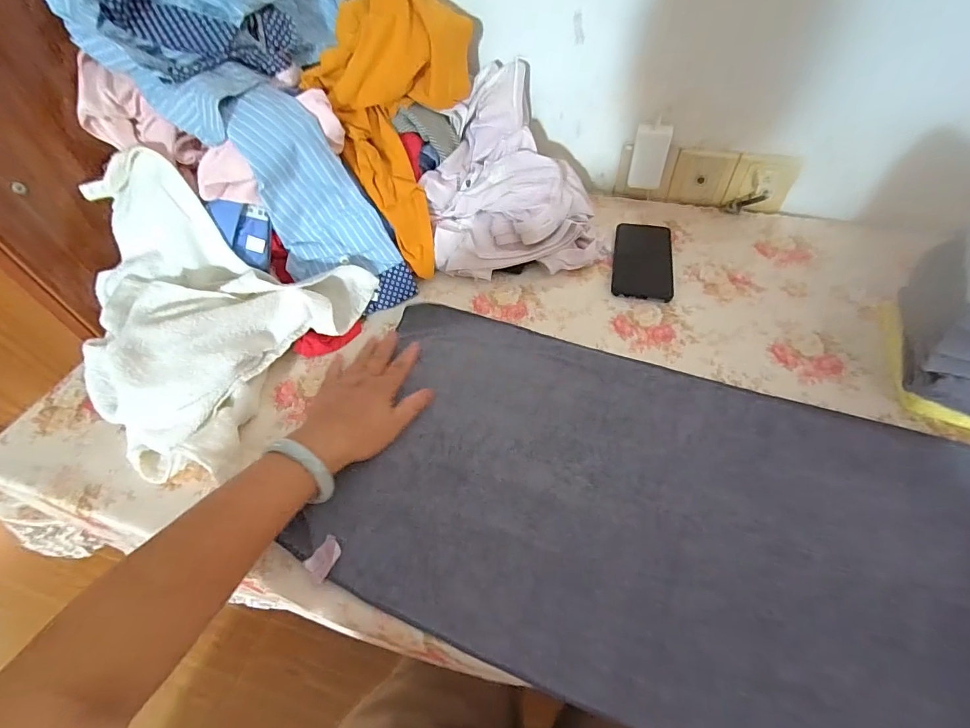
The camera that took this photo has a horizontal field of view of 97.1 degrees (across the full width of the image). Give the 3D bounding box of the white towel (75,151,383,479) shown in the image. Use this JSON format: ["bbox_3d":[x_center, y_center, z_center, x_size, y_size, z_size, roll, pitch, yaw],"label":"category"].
[{"bbox_3d":[-0.340,-0.049,0.470,0.336,0.079,0.298,23,64,-6],"label":"white towel"}]

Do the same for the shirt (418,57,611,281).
[{"bbox_3d":[0.044,-0.274,0.618,0.243,0.167,0.259,-1,51,2],"label":"shirt"}]

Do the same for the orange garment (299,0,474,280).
[{"bbox_3d":[-0.125,-0.317,0.578,0.158,0.250,0.254,11,53,12],"label":"orange garment"}]

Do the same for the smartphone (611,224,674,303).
[{"bbox_3d":[0.224,-0.148,0.606,0.079,0.015,0.146,9,53,10],"label":"smartphone"}]

